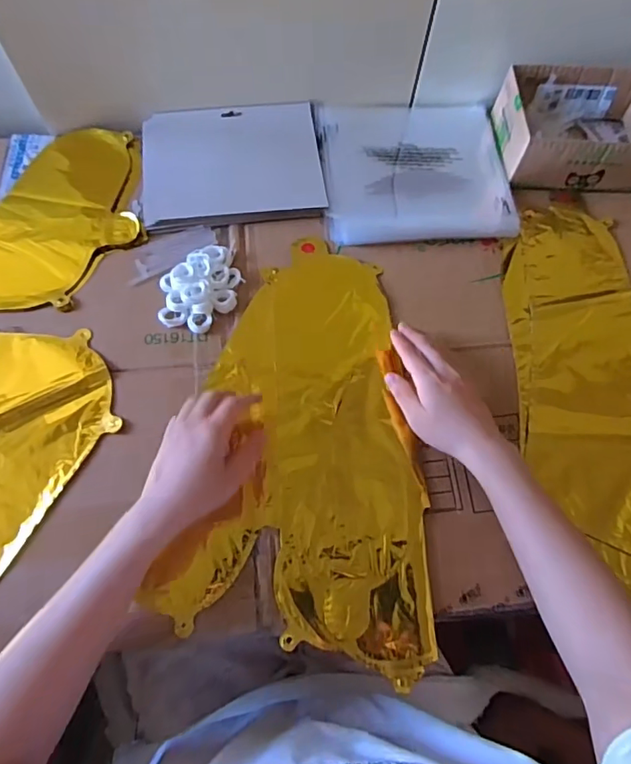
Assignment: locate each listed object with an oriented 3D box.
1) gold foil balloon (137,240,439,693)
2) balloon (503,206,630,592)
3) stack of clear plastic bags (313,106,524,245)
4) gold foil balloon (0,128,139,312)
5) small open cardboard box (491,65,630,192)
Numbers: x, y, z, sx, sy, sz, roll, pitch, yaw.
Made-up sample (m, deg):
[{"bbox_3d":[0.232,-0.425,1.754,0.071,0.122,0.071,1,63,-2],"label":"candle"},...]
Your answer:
[{"bbox_3d":[0.014,0.045,0.496,0.237,0.015,0.388,13,69,3],"label":"gold foil balloon"},{"bbox_3d":[0.312,0.000,0.520,0.209,0.023,0.417,1,69,-2],"label":"balloon"},{"bbox_3d":[0.116,-0.260,0.603,0.217,0.014,0.210,-3,69,-3],"label":"stack of clear plastic bags"},{"bbox_3d":[-0.406,-0.176,0.562,0.394,0.018,0.230,-5,69,-4],"label":"gold foil balloon"},{"bbox_3d":[0.314,-0.298,0.597,0.184,0.062,0.144,-5,69,-4],"label":"small open cardboard box"}]

